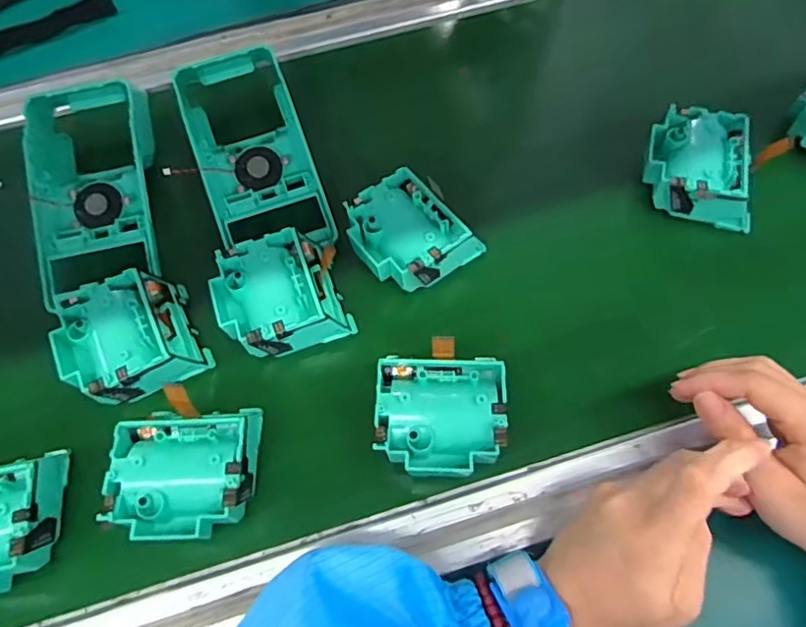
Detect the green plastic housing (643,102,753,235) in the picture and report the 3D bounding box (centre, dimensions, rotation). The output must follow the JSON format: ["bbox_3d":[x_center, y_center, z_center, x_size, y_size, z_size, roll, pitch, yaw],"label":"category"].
[{"bbox_3d":[0.212,-0.101,0.417,0.075,0.044,0.087,1,65,4],"label":"green plastic housing"}]

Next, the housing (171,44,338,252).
[{"bbox_3d":[-0.117,-0.130,0.443,0.085,0.050,0.197,-19,65,-6],"label":"housing"}]

